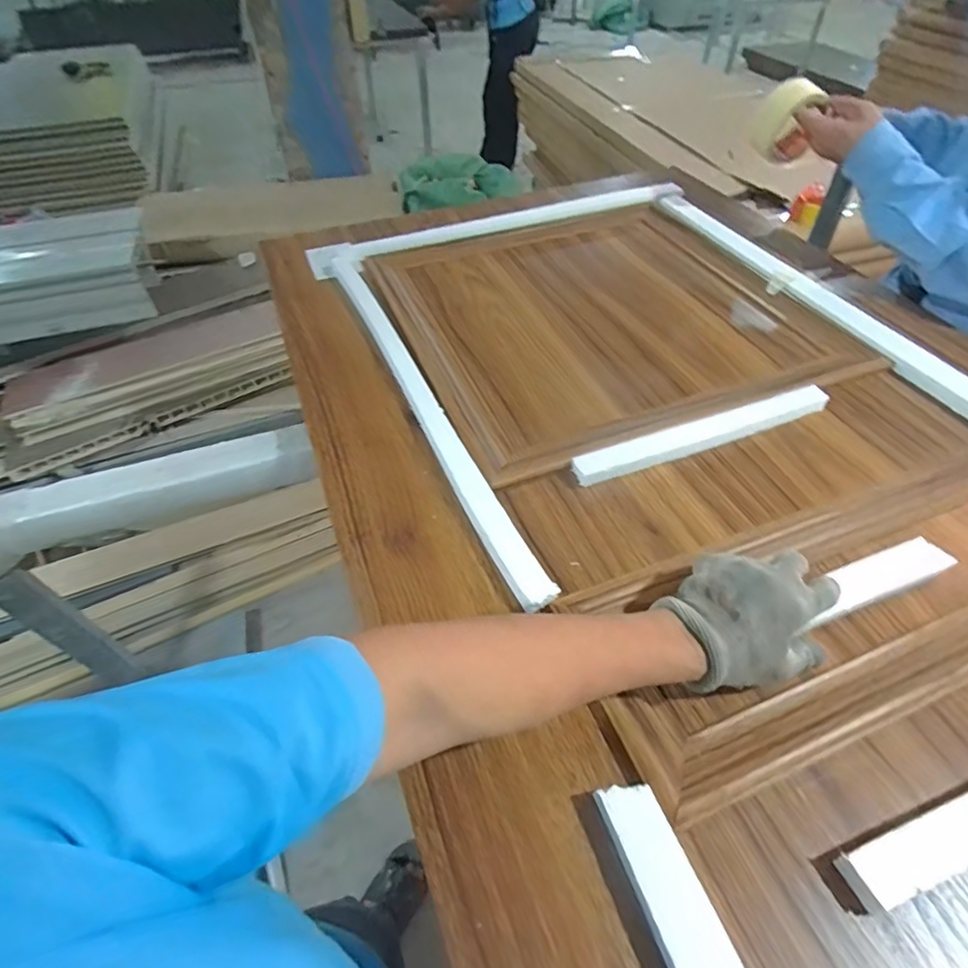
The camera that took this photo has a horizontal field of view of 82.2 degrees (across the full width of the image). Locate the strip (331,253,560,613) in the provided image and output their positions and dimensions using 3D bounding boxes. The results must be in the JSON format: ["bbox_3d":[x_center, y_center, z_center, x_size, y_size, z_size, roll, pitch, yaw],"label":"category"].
[{"bbox_3d":[-0.086,-0.118,0.660,0.034,0.026,0.650,-19,50,-15],"label":"strip"}]

